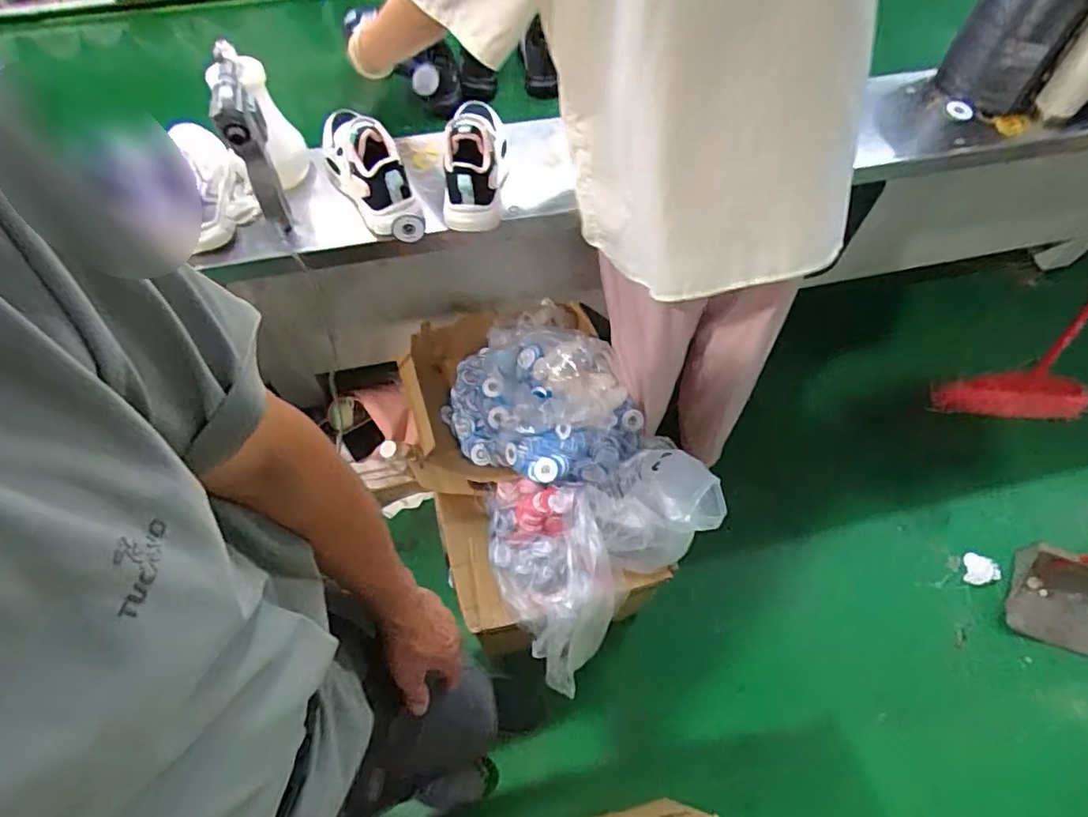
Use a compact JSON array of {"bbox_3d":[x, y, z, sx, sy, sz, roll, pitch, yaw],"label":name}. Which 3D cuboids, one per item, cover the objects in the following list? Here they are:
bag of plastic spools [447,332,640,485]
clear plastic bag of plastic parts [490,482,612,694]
[{"bbox_3d":[-0.003,-0.020,1.203,0.419,0.132,0.321,23,63,11],"label":"bag of plastic spools"},{"bbox_3d":[0.012,0.293,1.048,0.199,0.101,0.376,-10,62,-7],"label":"clear plastic bag of plastic parts"}]

